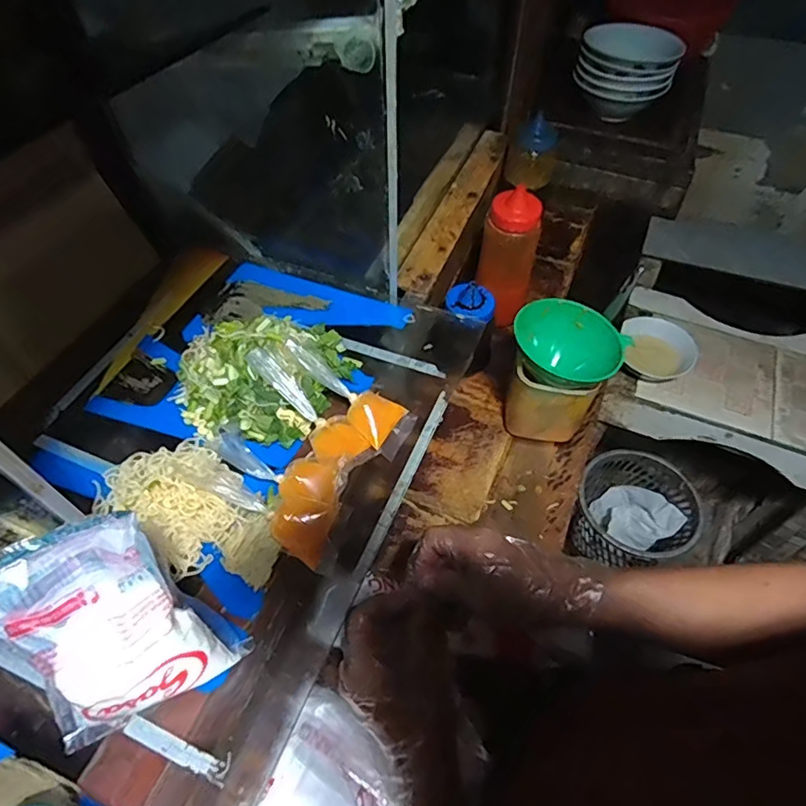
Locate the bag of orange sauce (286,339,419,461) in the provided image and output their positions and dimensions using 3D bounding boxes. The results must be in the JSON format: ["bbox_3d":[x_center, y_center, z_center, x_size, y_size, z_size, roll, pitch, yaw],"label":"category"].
[{"bbox_3d":[-0.049,-0.011,0.509,0.139,0.021,0.051,40,62,6],"label":"bag of orange sauce"}]

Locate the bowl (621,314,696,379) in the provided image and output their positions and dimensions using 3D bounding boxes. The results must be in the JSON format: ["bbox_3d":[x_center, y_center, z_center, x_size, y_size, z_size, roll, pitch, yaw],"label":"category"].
[{"bbox_3d":[0.503,-0.107,1.100,0.145,0.067,0.123,21,57,15],"label":"bowl"}]

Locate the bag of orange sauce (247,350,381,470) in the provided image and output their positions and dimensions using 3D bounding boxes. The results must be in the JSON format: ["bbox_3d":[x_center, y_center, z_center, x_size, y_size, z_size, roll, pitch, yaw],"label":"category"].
[{"bbox_3d":[-0.086,0.005,0.489,0.138,0.019,0.042,44,63,4],"label":"bag of orange sauce"}]

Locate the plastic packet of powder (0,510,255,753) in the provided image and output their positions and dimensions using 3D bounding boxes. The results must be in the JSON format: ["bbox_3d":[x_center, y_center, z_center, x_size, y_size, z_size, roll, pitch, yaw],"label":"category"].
[{"bbox_3d":[-0.176,0.136,0.336,0.101,0.150,0.038,-33,19,-21],"label":"plastic packet of powder"}]

